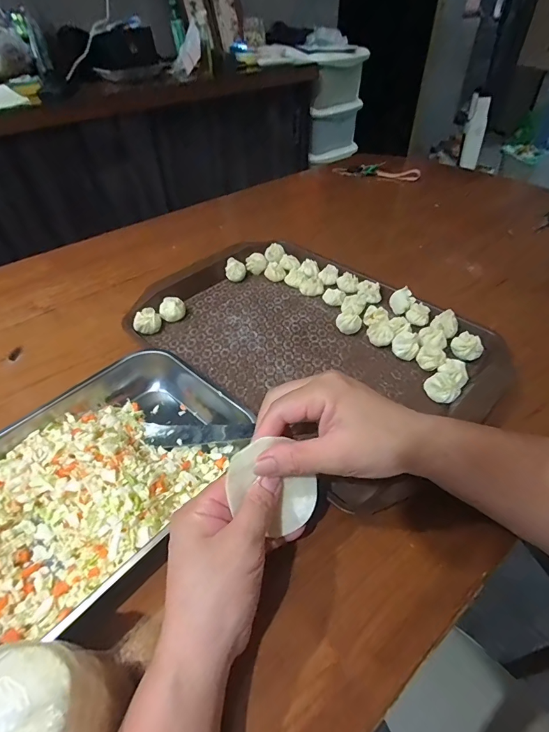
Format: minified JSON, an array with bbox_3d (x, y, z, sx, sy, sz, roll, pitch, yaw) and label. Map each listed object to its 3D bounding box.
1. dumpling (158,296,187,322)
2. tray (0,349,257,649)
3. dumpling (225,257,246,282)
[{"bbox_3d":[-0.133,-0.073,0.500,0.033,0.025,0.027,-16,47,-14],"label":"dumpling"},{"bbox_3d":[-0.171,0.085,0.338,0.213,0.038,0.255,30,53,28],"label":"tray"},{"bbox_3d":[-0.057,-0.140,0.563,0.030,0.025,0.030,-5,45,-3],"label":"dumpling"}]

